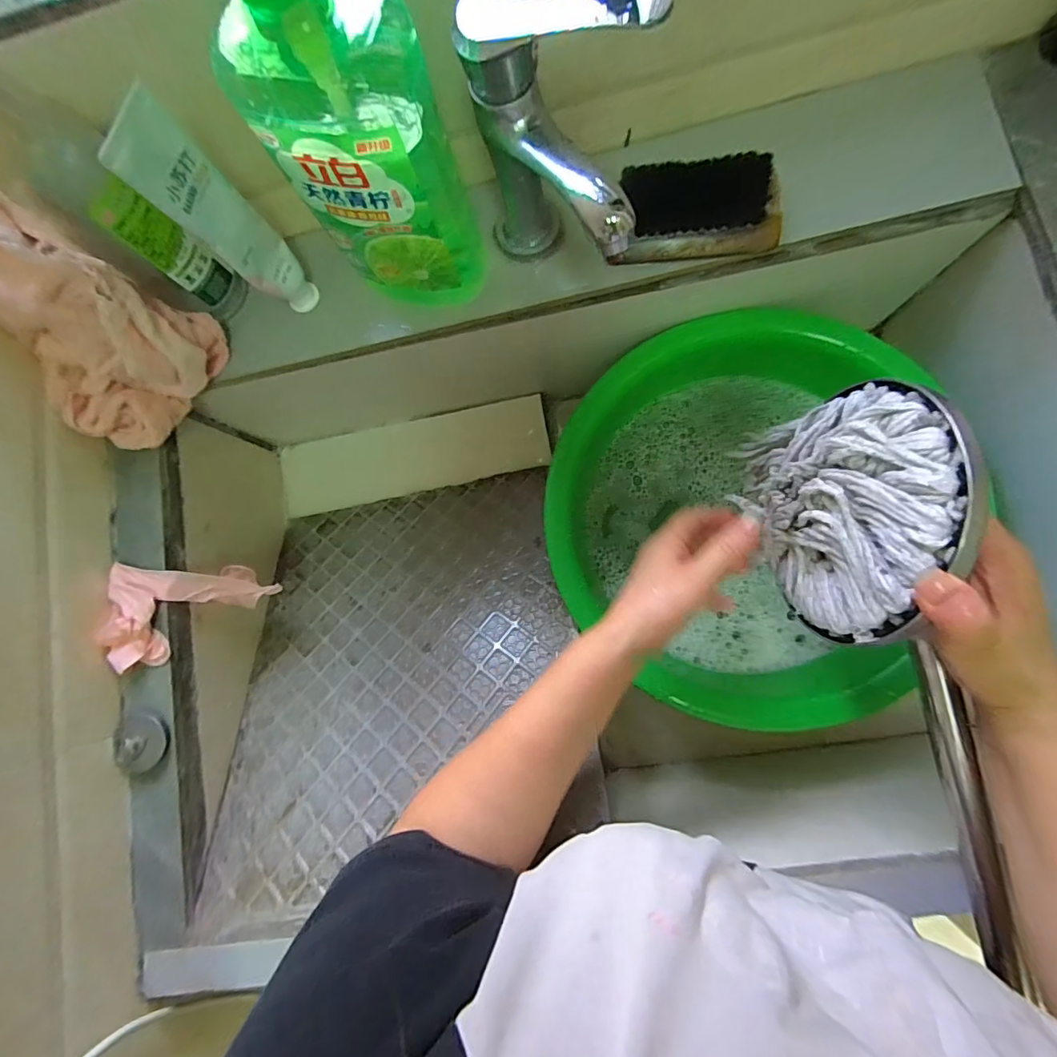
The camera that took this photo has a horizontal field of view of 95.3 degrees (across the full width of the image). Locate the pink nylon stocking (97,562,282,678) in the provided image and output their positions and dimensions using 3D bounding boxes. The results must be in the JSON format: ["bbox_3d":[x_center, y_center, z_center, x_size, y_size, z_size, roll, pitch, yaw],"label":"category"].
[{"bbox_3d":[-0.295,0.074,0.430,0.097,0.093,0.084,-5,82,6],"label":"pink nylon stocking"}]

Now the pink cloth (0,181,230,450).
[{"bbox_3d":[-0.336,-0.141,0.366,0.102,0.136,0.126,23,86,9],"label":"pink cloth"}]

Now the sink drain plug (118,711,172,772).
[{"bbox_3d":[-0.308,0.171,0.384,0.035,0.017,0.043,-20,81,4],"label":"sink drain plug"}]

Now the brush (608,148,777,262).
[{"bbox_3d":[0.129,-0.243,0.366,0.115,0.031,0.058,0,83,7],"label":"brush"}]

